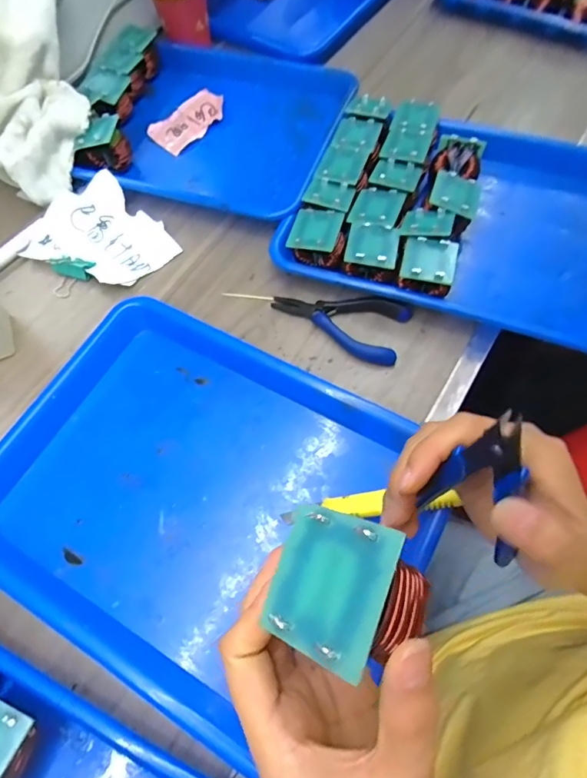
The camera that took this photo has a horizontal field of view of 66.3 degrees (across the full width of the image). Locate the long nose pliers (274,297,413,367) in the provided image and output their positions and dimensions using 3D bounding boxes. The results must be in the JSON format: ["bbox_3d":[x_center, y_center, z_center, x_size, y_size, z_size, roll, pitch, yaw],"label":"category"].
[{"bbox_3d":[0.043,-0.070,0.416,0.125,0.018,0.060,25,69,14],"label":"long nose pliers"}]

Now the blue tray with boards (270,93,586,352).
[{"bbox_3d":[0.172,-0.176,0.441,0.318,0.053,0.259,20,68,12],"label":"blue tray with boards"}]

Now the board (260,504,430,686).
[{"bbox_3d":[0.022,0.071,0.159,0.049,0.028,0.044,4,62,44],"label":"board"}]

